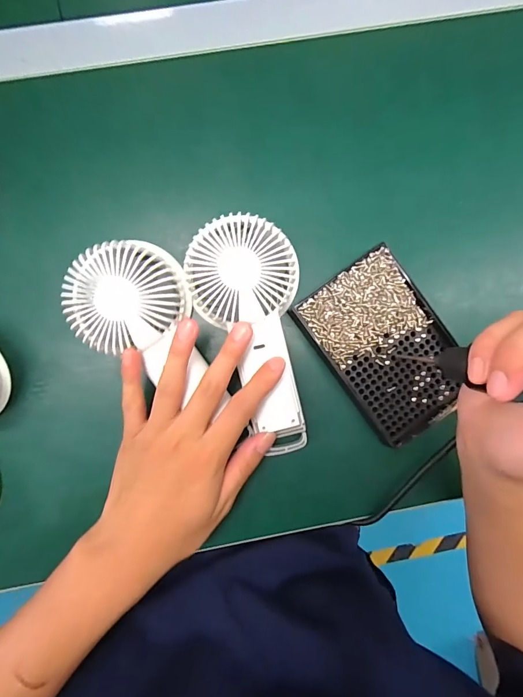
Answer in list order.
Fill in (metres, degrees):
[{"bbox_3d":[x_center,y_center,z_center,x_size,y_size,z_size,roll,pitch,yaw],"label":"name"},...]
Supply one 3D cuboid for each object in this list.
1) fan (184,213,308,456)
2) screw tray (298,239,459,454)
[{"bbox_3d":[-0.001,-0.007,0.270,0.078,0.029,0.176,-15,100,-3],"label":"fan"},{"bbox_3d":[0.099,0.000,0.277,0.087,0.019,0.137,-36,91,-2],"label":"screw tray"}]

